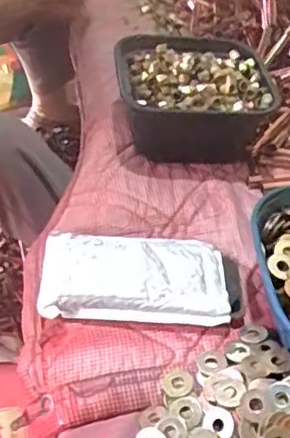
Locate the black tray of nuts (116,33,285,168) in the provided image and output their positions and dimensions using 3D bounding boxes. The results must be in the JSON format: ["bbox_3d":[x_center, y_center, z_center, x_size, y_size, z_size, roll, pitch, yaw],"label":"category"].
[{"bbox_3d":[0.056,-0.142,0.702,0.172,0.072,0.177,-1,46,-5],"label":"black tray of nuts"}]

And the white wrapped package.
[{"bbox_3d":[-0.010,0.049,0.545,0.164,0.028,0.094,0,46,-4],"label":"white wrapped package"}]

